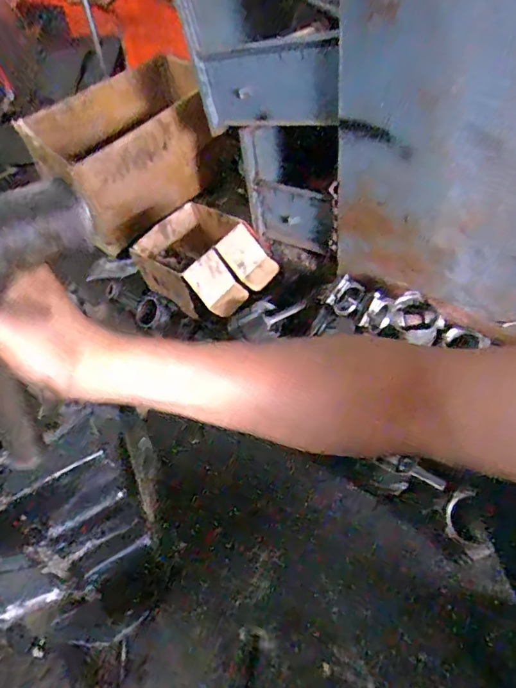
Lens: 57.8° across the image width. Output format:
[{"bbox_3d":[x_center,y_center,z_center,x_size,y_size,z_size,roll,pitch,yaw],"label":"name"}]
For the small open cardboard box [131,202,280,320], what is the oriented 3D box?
[{"bbox_3d":[-0.132,-0.203,1.127,0.231,0.132,0.304,-32,49,-28],"label":"small open cardboard box"}]

